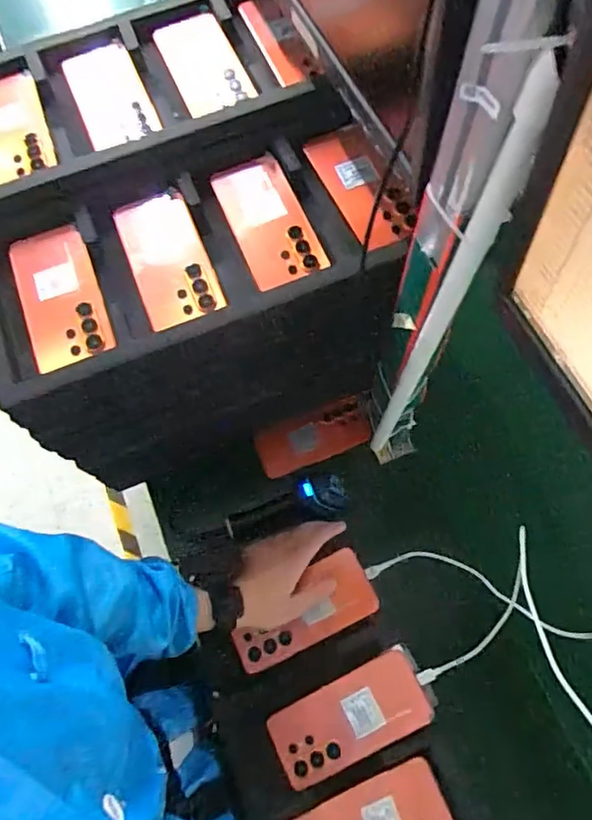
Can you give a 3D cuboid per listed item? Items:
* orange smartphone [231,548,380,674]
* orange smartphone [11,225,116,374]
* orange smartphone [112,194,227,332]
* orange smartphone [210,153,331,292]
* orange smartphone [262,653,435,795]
[{"bbox_3d":[0.006,0.234,0.640,0.171,0.016,0.078,-27,75,1],"label":"orange smartphone"},{"bbox_3d":[-0.236,-0.114,0.551,0.075,0.014,0.159,-20,70,-6],"label":"orange smartphone"},{"bbox_3d":[-0.133,-0.158,0.575,0.078,0.016,0.165,-21,70,-7],"label":"orange smartphone"},{"bbox_3d":[-0.030,-0.203,0.593,0.078,0.010,0.165,-22,70,-7],"label":"orange smartphone"},{"bbox_3d":[0.056,0.337,0.600,0.171,0.008,0.077,-28,67,1],"label":"orange smartphone"}]

